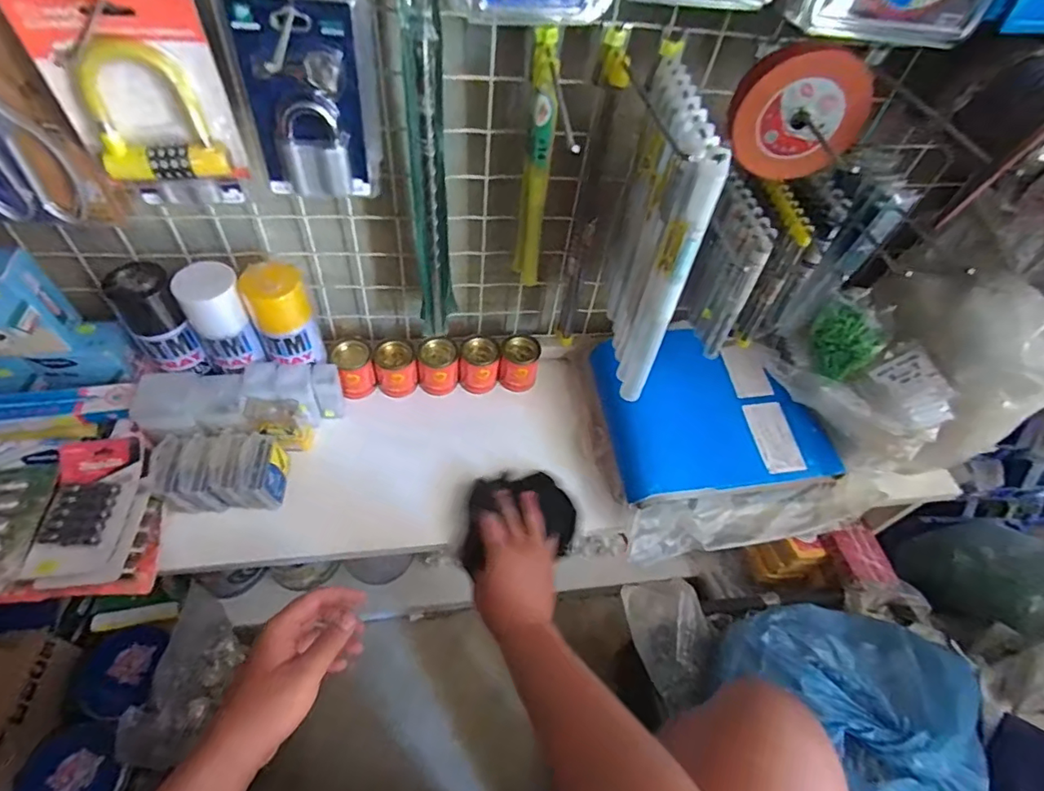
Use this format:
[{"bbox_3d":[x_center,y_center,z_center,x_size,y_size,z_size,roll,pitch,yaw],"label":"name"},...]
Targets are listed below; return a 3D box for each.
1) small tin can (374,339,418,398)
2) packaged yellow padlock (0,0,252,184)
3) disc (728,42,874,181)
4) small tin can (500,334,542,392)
[{"bbox_3d":[-0.175,-0.033,0.729,0.053,0.073,0.053,3,51,-3],"label":"small tin can"},{"bbox_3d":[-0.272,-0.215,0.371,0.105,0.118,0.025,-9,52,-13],"label":"packaged yellow padlock"},{"bbox_3d":[0.240,-0.242,0.453,0.110,0.096,0.028,11,51,3],"label":"disc"},{"bbox_3d":[-0.003,-0.045,0.747,0.052,0.067,0.049,3,51,-3],"label":"small tin can"}]

